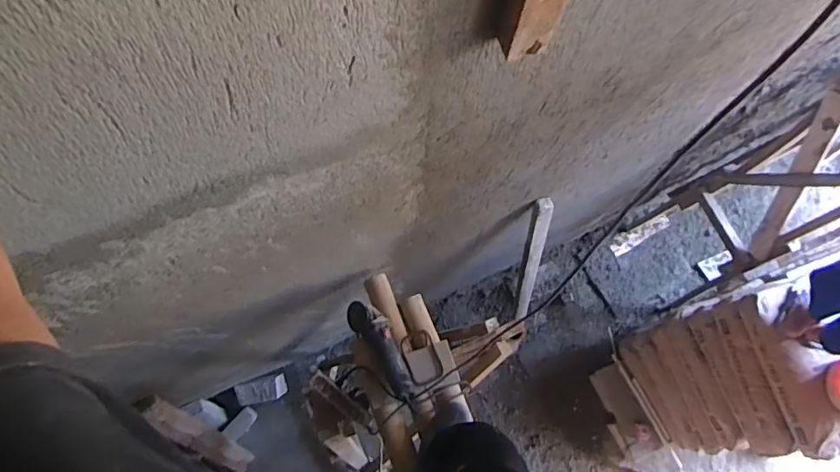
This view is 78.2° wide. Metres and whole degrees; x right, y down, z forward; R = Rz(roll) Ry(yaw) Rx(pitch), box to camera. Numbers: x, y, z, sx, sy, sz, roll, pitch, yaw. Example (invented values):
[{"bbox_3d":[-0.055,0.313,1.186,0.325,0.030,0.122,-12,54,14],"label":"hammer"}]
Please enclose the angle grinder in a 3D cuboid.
[{"bbox_3d":[-0.097,0.300,1.395,0.095,0.085,0.293,-33,76,-11],"label":"angle grinder"}]

